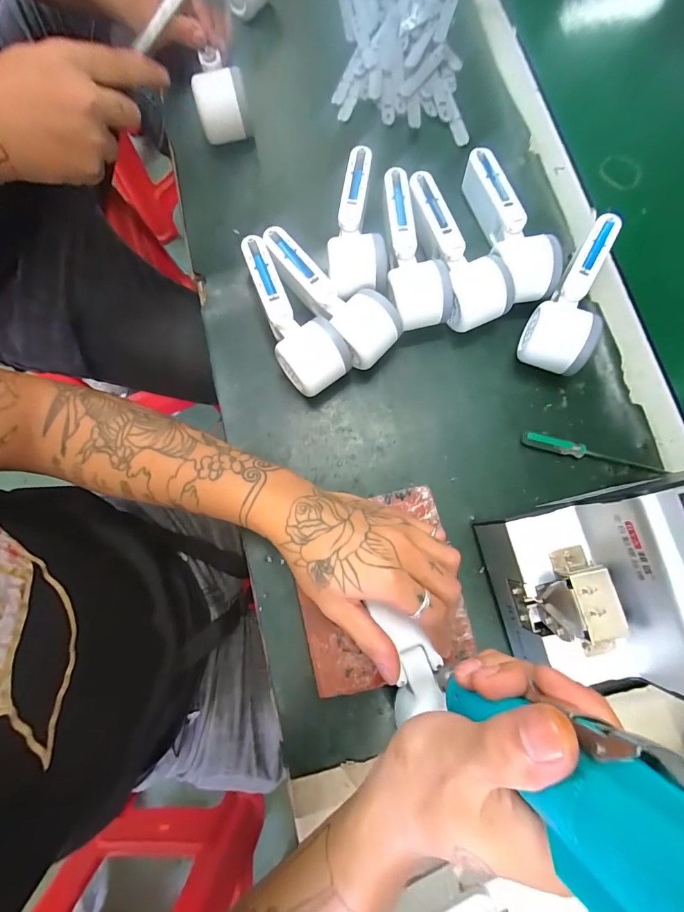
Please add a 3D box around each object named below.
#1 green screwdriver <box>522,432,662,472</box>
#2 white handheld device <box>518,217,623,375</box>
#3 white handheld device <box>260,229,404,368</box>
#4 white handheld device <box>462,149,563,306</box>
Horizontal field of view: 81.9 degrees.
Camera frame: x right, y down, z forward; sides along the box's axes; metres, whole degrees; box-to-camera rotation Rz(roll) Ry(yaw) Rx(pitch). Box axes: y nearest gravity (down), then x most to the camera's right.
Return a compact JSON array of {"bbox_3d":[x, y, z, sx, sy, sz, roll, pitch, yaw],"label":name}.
[{"bbox_3d":[0.239,-0.002,0.378,0.132,0.016,0.012,15,79,4],"label":"green screwdriver"},{"bbox_3d":[0.235,-0.155,0.390,0.061,0.054,0.160,33,81,7],"label":"white handheld device"},{"bbox_3d":[-0.011,-0.160,0.390,0.049,0.060,0.162,-37,80,-6],"label":"white handheld device"},{"bbox_3d":[0.167,-0.234,0.405,0.057,0.053,0.166,-12,79,-2],"label":"white handheld device"}]

